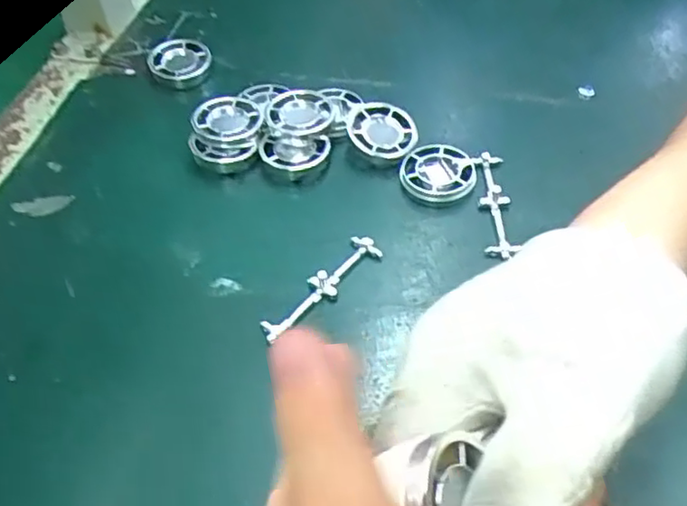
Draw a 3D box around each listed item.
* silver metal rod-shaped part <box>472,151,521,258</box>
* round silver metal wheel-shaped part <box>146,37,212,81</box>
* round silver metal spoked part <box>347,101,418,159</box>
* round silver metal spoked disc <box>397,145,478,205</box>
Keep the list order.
[{"bbox_3d":[0.077,-0.028,0.340,0.015,0.014,0.068,-1,50,3],"label":"silver metal rod-shaped part"},{"bbox_3d":[-0.107,-0.125,0.438,0.039,0.015,0.033,-17,51,-10],"label":"round silver metal wheel-shaped part"},{"bbox_3d":[0.022,-0.068,0.372,0.038,0.010,0.040,-1,58,2],"label":"round silver metal spoked part"},{"bbox_3d":[0.050,-0.042,0.354,0.038,0.010,0.036,-2,50,2],"label":"round silver metal spoked disc"}]

